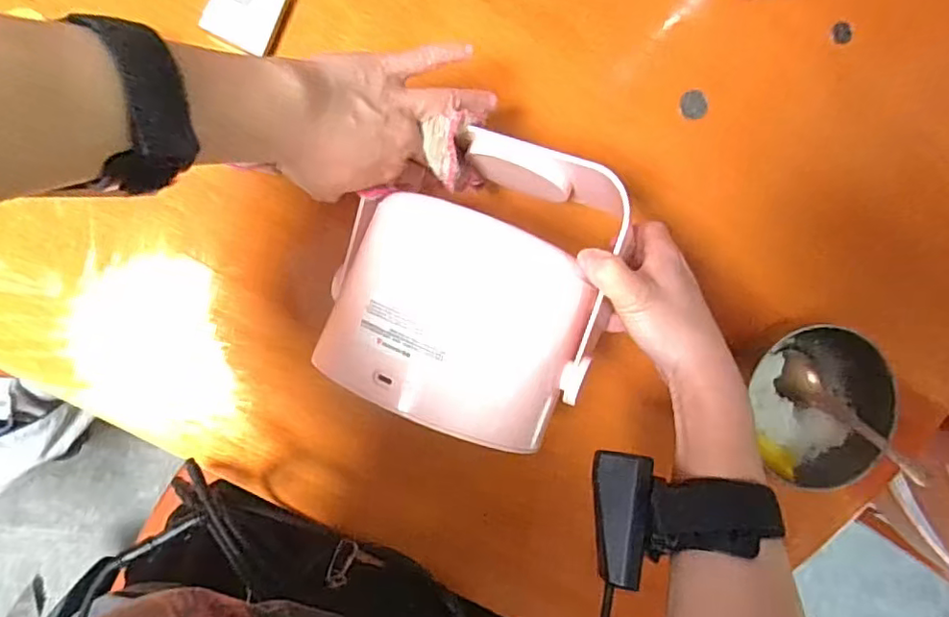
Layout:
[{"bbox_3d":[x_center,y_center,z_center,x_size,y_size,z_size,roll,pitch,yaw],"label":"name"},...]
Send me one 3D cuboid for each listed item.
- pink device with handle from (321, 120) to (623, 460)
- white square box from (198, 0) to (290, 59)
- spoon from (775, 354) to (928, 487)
[{"bbox_3d":[0.003,-0.019,0.348,0.154,0.074,0.185,19,92,-9],"label":"pink device with handle"},{"bbox_3d":[-0.167,-0.216,0.429,0.050,0.015,0.052,24,91,-9],"label":"white square box"},{"bbox_3d":[0.301,0.090,0.473,0.128,0.023,0.034,43,87,15],"label":"spoon"}]

